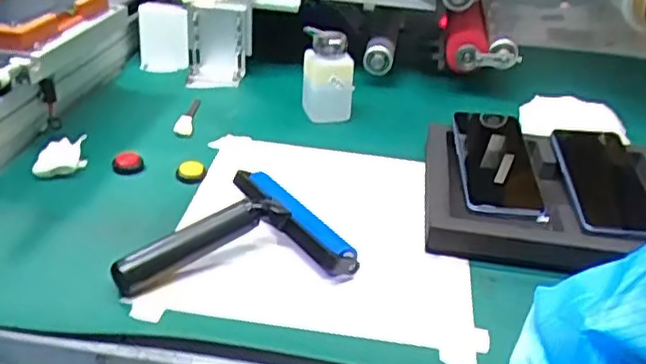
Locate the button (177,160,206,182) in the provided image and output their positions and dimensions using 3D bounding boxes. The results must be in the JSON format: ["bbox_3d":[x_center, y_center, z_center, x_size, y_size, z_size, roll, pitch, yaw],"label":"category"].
[{"bbox_3d":[-0.143,-0.010,0.721,0.029,0.015,0.031,-1,31,-8],"label":"button"}]

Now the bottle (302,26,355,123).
[{"bbox_3d":[0.007,-0.146,0.892,0.068,0.128,0.056,4,31,0],"label":"bottle"}]

